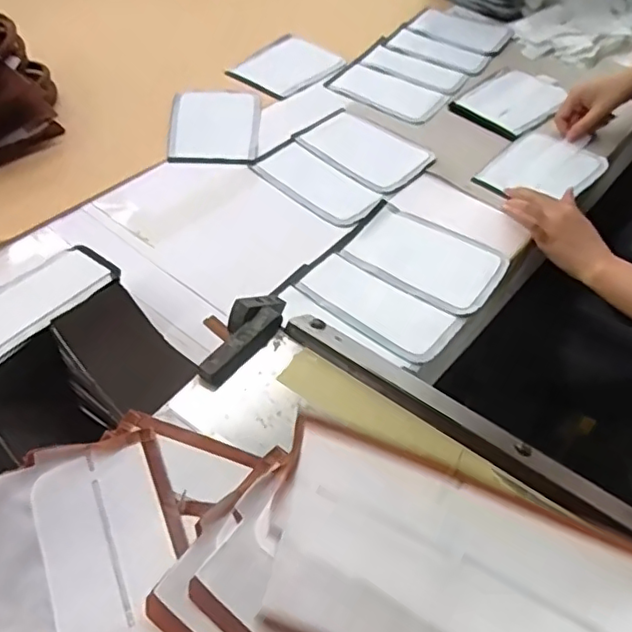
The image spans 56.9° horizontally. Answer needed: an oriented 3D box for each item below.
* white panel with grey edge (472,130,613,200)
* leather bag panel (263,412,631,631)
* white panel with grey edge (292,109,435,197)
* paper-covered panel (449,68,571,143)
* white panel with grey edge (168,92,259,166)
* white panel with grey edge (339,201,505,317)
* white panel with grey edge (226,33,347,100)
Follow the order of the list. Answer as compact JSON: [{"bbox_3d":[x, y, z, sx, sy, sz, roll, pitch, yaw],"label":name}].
[{"bbox_3d":[0.328,-0.212,0.842,0.132,0.010,0.181,33,55,26],"label":"white panel with grey edge"},{"bbox_3d":[0.053,0.126,0.257,0.021,0.117,0.219,2,4,-36],"label":"leather bag panel"},{"bbox_3d":[0.069,-0.243,0.849,0.188,0.009,0.122,37,61,27],"label":"white panel with grey edge"},{"bbox_3d":[0.328,-0.358,0.955,0.203,0.014,0.127,-36,62,-29],"label":"paper-covered panel"},{"bbox_3d":[-0.152,-0.285,0.870,0.131,0.009,0.175,1,51,-4],"label":"white panel with grey edge"},{"bbox_3d":[0.136,-0.074,0.716,0.178,0.011,0.130,30,54,19],"label":"white panel with grey edge"},{"bbox_3d":[-0.049,-0.429,0.999,0.148,0.009,0.175,29,54,18],"label":"white panel with grey edge"}]

